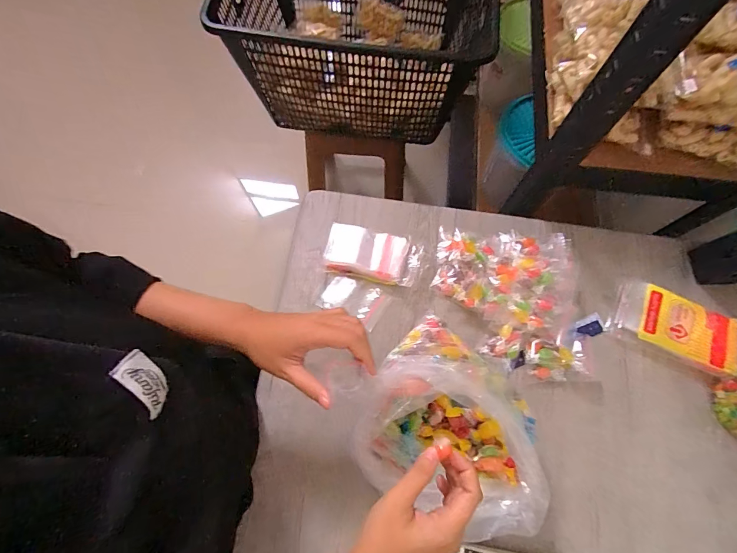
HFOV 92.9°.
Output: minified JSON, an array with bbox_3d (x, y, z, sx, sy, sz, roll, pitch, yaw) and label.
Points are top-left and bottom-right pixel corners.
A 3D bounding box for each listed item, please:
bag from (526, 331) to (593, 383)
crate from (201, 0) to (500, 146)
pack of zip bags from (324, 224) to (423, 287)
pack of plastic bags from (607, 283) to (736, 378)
[{"bbox_3d":[0.255,0.109,0.475,0.090,0.036,0.065,-2,71,-1],"label":"bag"},{"bbox_3d":[-0.026,-0.584,0.846,0.540,0.278,0.459,7,71,2],"label":"crate"},{"bbox_3d":[0.007,-0.031,0.516,0.136,0.027,0.074,13,71,4],"label":"pack of zip bags"},{"bbox_3d":[0.429,0.068,0.486,0.149,0.022,0.091,29,73,9],"label":"pack of plastic bags"}]

